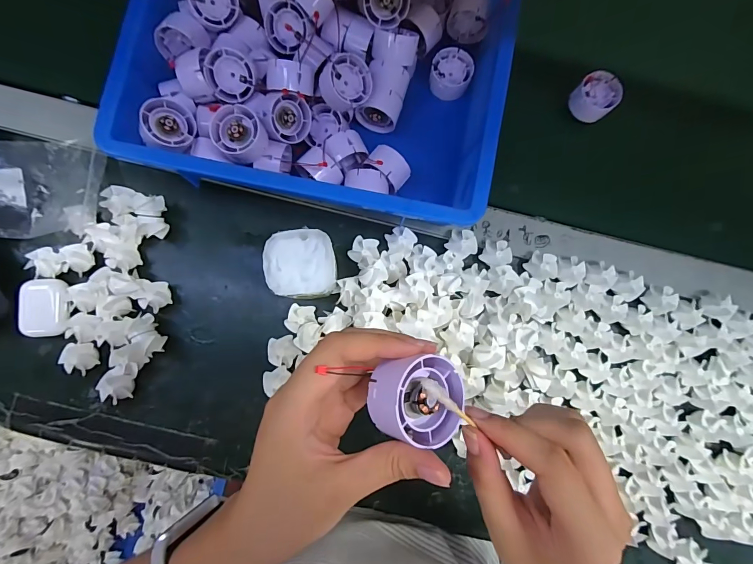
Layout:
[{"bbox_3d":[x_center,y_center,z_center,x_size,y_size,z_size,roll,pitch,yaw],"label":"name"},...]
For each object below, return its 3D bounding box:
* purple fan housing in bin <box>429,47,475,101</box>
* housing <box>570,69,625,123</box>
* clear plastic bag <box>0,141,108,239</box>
[{"bbox_3d":[0.084,-0.237,0.412,0.046,0.020,0.047,0,84,-3],"label":"purple fan housing in bin"},{"bbox_3d":[0.253,-0.213,0.417,0.046,0.028,0.046,0,84,-3],"label":"housing"},{"bbox_3d":[-0.369,-0.102,0.383,0.144,0.034,0.107,-4,84,-3],"label":"clear plastic bag"}]

